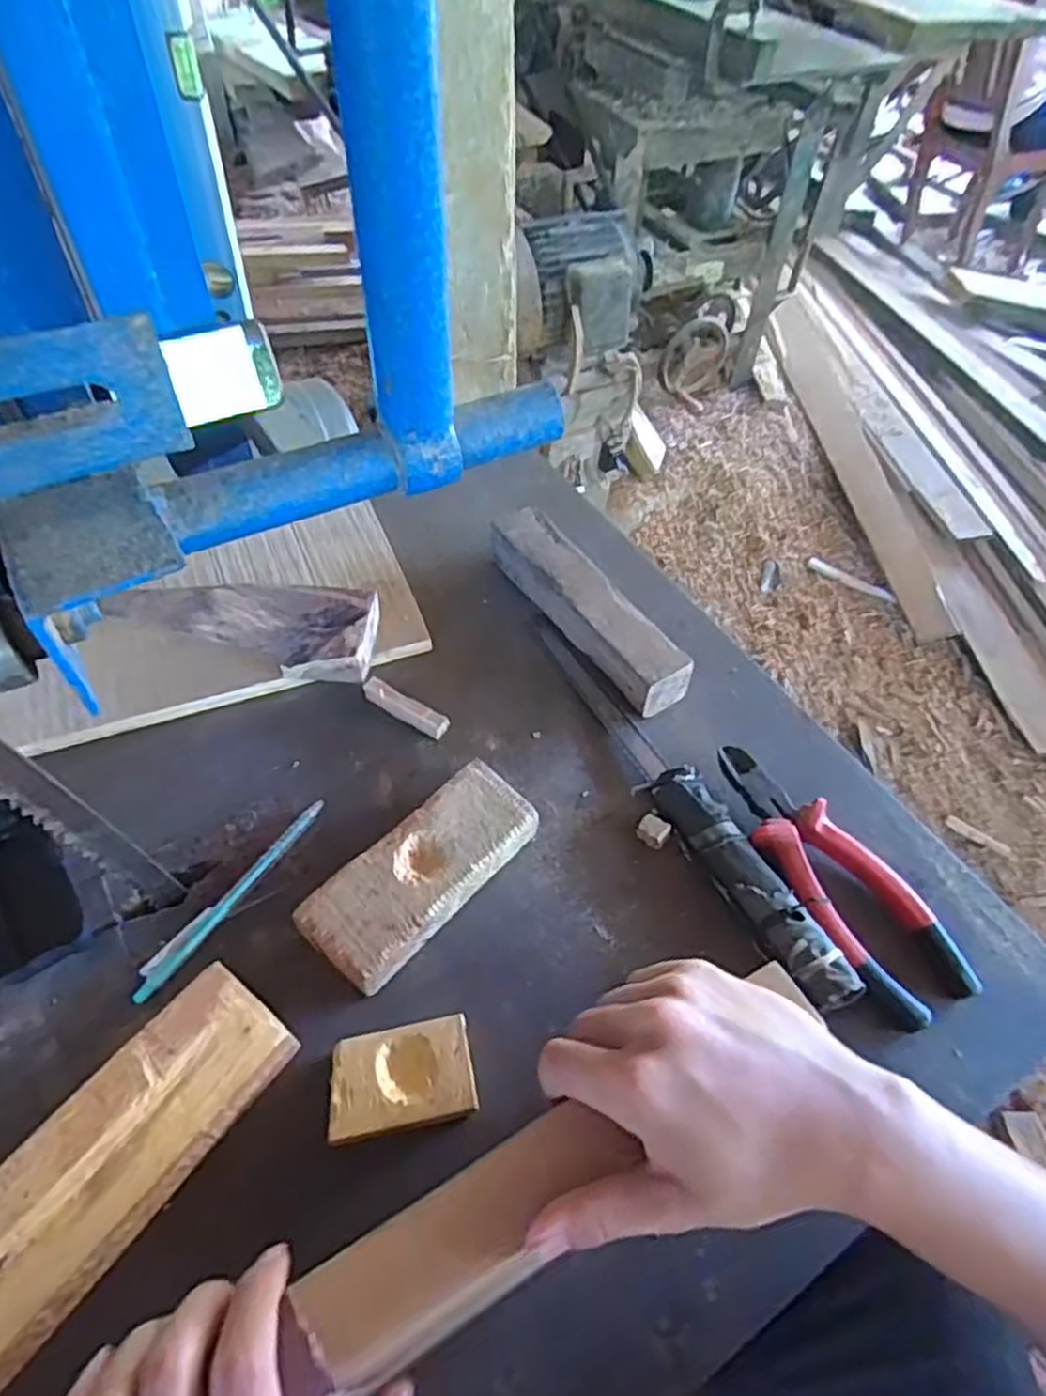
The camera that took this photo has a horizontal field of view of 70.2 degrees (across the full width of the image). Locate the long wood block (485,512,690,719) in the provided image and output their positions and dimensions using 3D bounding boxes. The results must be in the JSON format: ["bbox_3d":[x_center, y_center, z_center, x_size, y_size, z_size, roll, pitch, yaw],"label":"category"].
[{"bbox_3d":[0.045,-0.066,0.553,0.046,0.043,0.192,-28,59,-23],"label":"long wood block"}]

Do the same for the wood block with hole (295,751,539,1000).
[{"bbox_3d":[-0.056,0.100,0.428,0.058,0.029,0.138,38,59,24],"label":"wood block with hole"}]

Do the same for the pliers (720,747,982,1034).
[{"bbox_3d":[0.185,0.099,0.446,0.066,0.013,0.184,-19,55,-17],"label":"pliers"}]

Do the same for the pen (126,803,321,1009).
[{"bbox_3d":[-0.167,0.111,0.427,0.014,0.007,0.138,27,56,17],"label":"pen"}]

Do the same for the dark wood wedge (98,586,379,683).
[{"bbox_3d":[-0.199,-0.049,0.518,0.191,0.029,0.059,4,52,1],"label":"dark wood wedge"}]

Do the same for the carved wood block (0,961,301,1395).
[{"bbox_3d":[-0.197,0.223,0.313,0.063,0.040,0.226,32,57,20],"label":"carved wood block"}]

